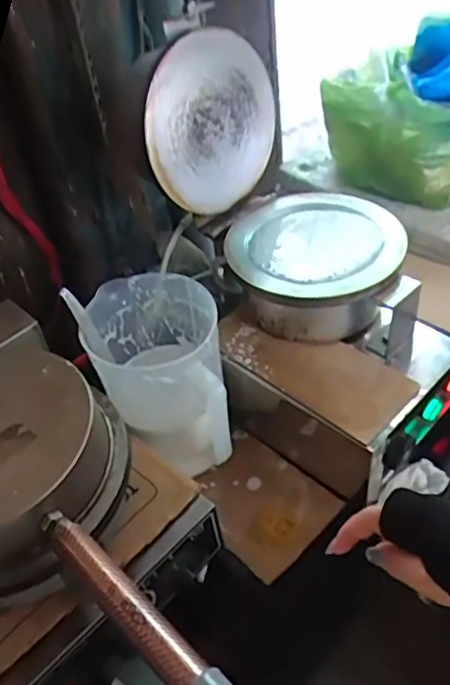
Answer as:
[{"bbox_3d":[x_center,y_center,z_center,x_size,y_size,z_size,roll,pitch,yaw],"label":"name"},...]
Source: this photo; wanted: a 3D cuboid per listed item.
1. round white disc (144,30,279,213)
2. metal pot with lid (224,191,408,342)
[{"bbox_3d":[-0.009,-0.245,0.663,0.034,0.175,0.175,27,53,30],"label":"round white disc"},{"bbox_3d":[0.102,-0.084,0.682,0.184,0.086,0.180,-4,43,3],"label":"metal pot with lid"}]

